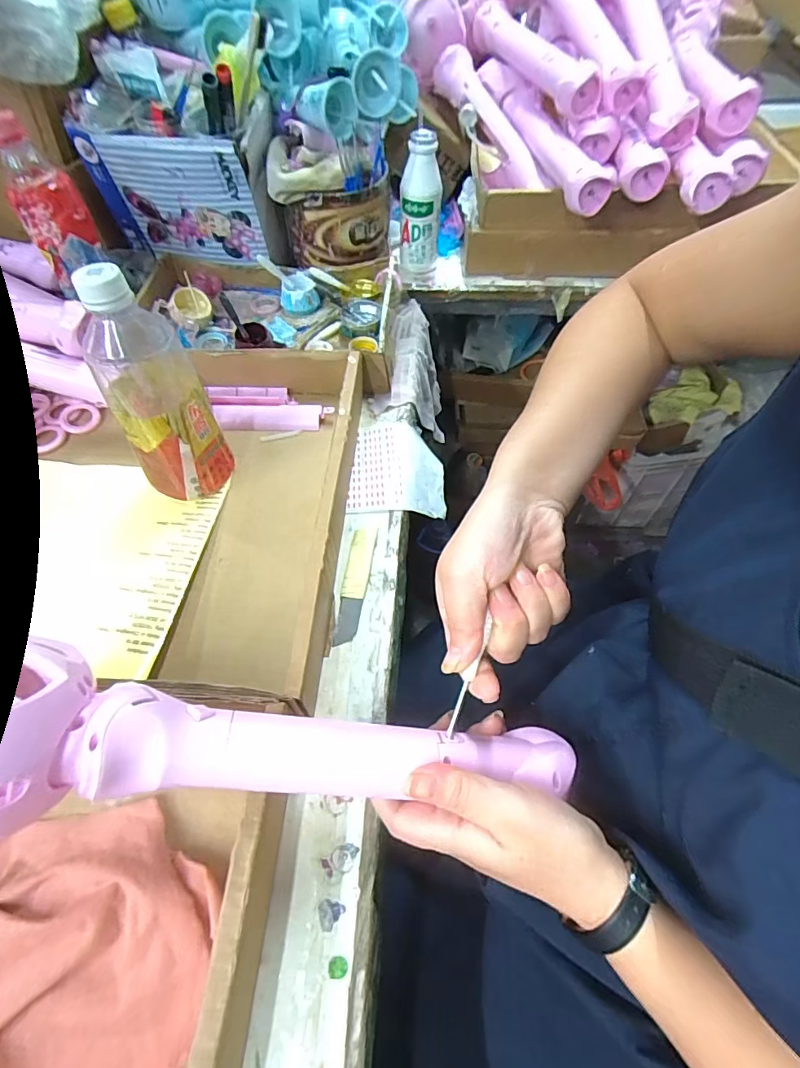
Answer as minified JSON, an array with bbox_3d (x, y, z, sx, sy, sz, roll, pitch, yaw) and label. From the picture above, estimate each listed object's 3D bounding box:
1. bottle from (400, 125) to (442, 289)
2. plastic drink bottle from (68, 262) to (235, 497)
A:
[{"bbox_3d":[0.025,-0.394,0.607,0.050,0.151,0.053,1,57,0],"label":"bottle"},{"bbox_3d":[-0.192,-0.109,0.384,0.065,0.181,0.081,-29,62,-18],"label":"plastic drink bottle"}]

